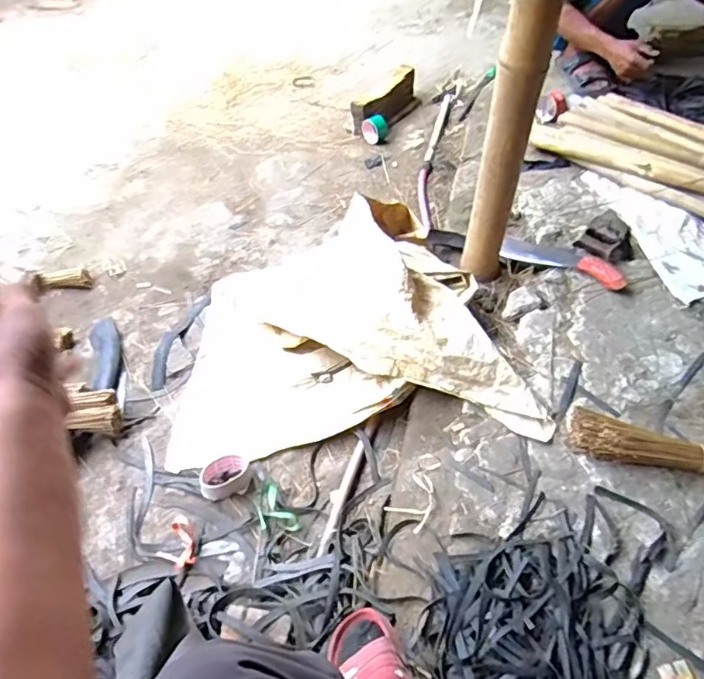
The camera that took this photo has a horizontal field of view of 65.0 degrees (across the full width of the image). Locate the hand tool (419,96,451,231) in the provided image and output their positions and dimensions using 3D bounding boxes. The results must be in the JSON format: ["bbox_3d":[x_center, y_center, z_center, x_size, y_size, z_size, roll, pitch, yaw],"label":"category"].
[{"bbox_3d":[0.248,-0.563,1.695,0.066,0.039,0.704,7,51,9],"label":"hand tool"}]

